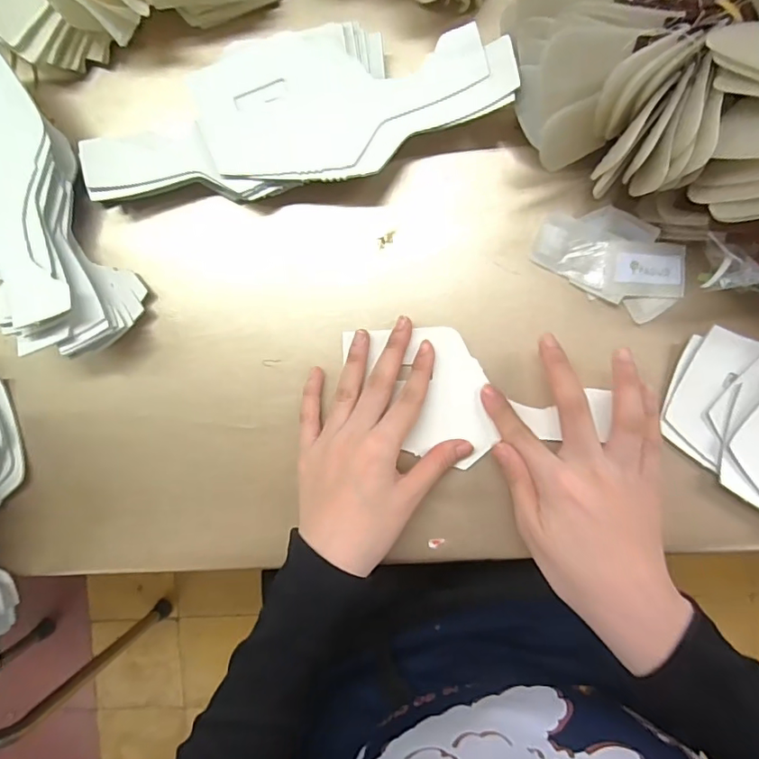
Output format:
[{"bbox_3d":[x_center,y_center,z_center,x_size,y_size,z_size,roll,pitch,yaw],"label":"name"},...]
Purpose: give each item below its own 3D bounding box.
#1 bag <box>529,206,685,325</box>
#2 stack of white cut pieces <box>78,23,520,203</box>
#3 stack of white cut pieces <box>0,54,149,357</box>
[{"bbox_3d":[0.154,-0.081,0.342,0.099,0.010,0.053,29,94,2],"label":"bag"},{"bbox_3d":[-0.056,-0.170,0.339,0.274,0.034,0.096,-10,91,4],"label":"stack of white cut pieces"},{"bbox_3d":[-0.242,-0.112,0.342,0.105,0.048,0.207,-27,90,4],"label":"stack of white cut pieces"}]

